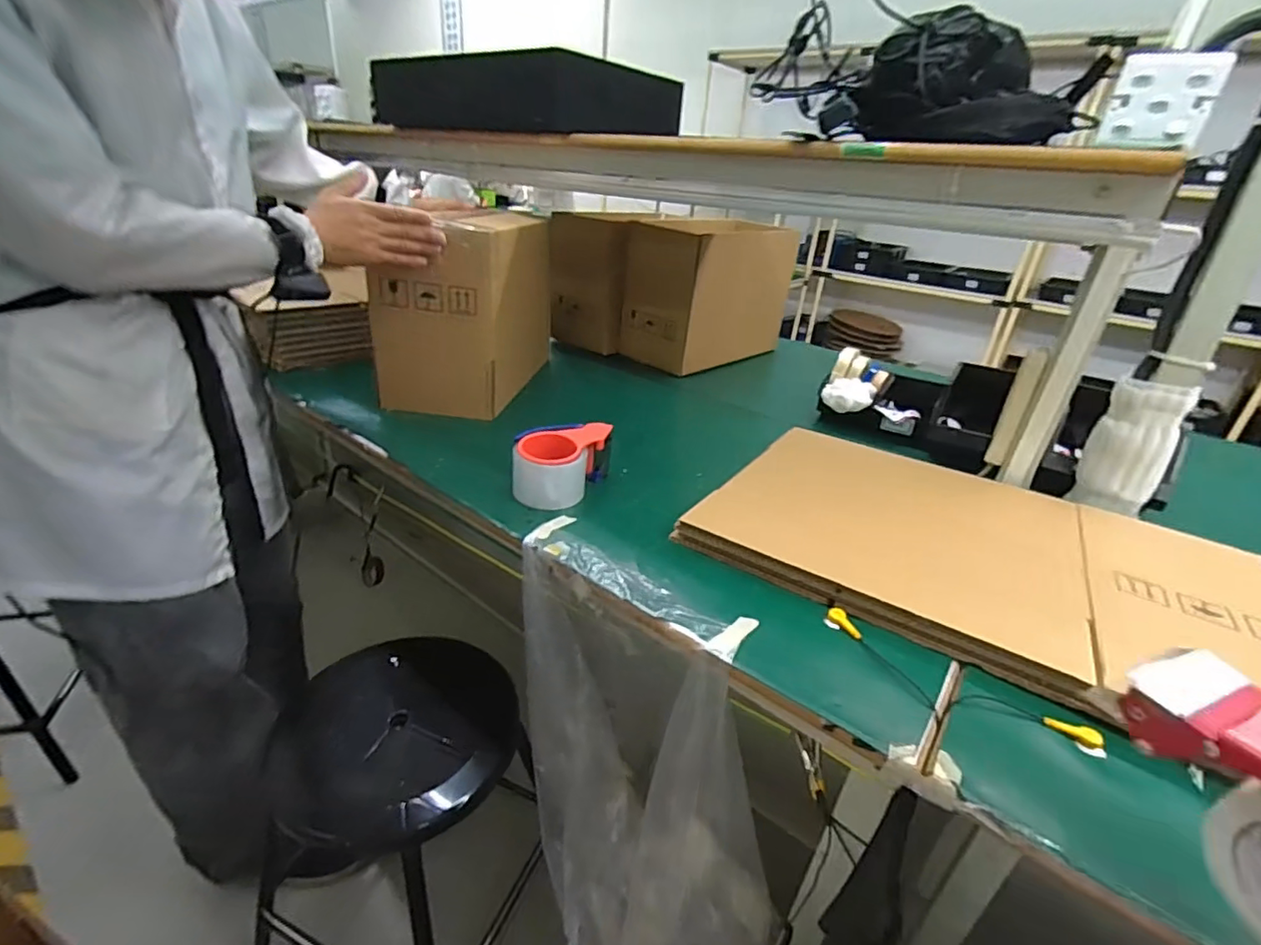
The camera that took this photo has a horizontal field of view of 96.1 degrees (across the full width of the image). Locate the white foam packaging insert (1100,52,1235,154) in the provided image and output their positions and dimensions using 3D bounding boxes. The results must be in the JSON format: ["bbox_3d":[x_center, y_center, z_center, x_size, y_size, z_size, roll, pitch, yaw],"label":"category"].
[{"bbox_3d":[0.556,-0.388,0.593,0.085,0.087,0.028,20,31,28],"label":"white foam packaging insert"}]

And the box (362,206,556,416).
[{"bbox_3d":[-0.287,-0.308,1.045,0.198,0.288,0.379,6,27,3],"label":"box"}]

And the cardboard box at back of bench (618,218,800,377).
[{"bbox_3d":[0.201,-0.421,1.363,0.409,0.330,0.204,-21,37,-40],"label":"cardboard box at back of bench"}]

